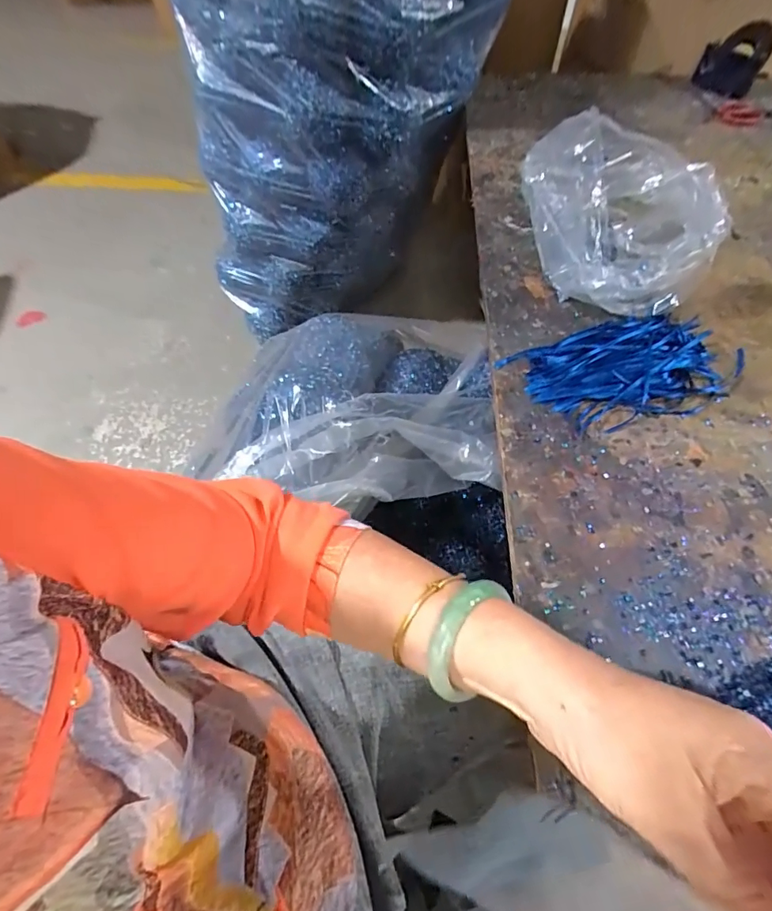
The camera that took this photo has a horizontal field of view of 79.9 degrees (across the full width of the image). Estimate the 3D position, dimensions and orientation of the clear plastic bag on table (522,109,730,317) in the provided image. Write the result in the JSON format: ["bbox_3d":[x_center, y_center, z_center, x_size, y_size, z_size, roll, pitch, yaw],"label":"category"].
[{"bbox_3d":[0.302,-0.306,0.612,0.232,0.174,0.184,-10,59,-3],"label":"clear plastic bag on table"}]

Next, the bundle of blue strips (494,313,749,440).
[{"bbox_3d":[0.304,-0.110,0.583,0.258,0.029,0.145,-14,59,-5],"label":"bundle of blue strips"}]

